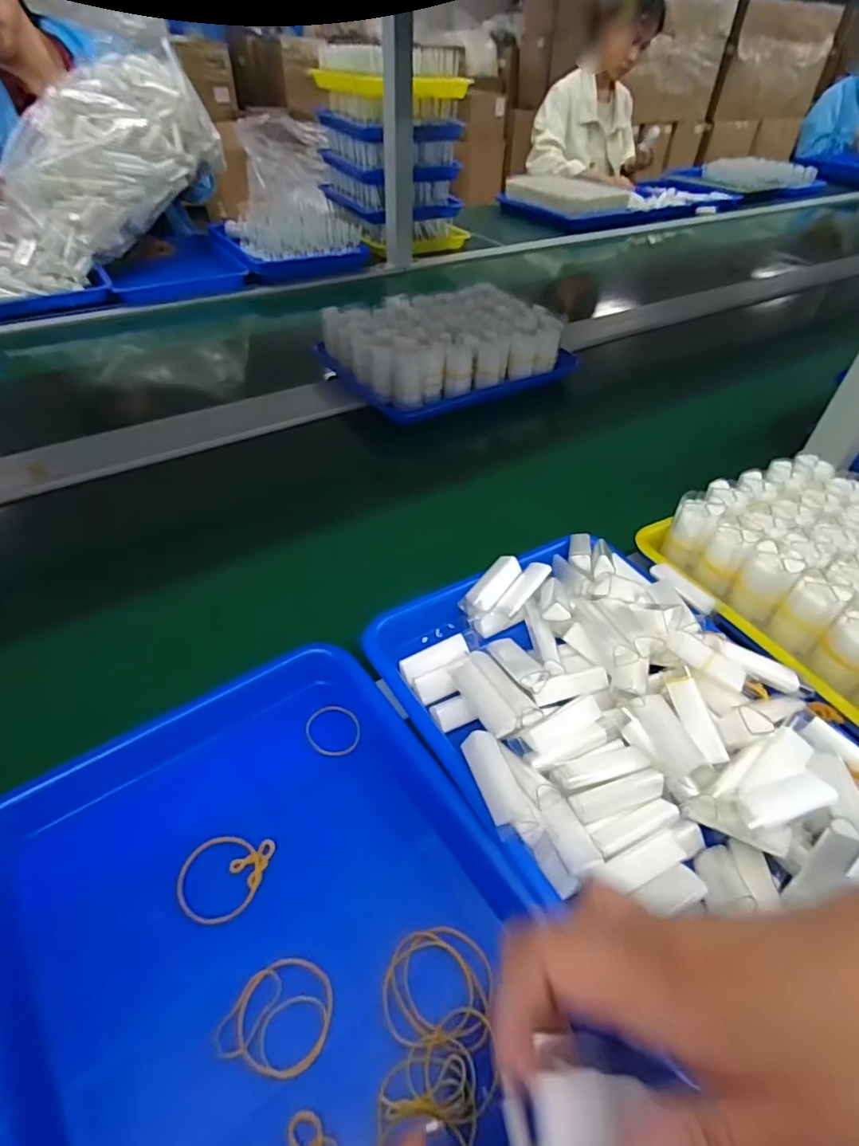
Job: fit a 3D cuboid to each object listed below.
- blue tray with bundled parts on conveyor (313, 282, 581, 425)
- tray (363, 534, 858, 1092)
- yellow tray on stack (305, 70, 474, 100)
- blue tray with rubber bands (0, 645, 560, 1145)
[{"bbox_3d":[0.028,-0.323,0.794,0.313,0.079,0.200,-20,49,-22],"label":"blue tray with bundled parts on conveyor"},{"bbox_3d":[0.128,0.093,0.376,0.245,0.053,0.319,-22,50,-24],"label":"tray"},{"bbox_3d":[-0.075,-1.004,1.147,0.241,0.033,0.281,-22,50,-23],"label":"yellow tray on stack"},{"bbox_3d":[-0.077,0.194,0.292,0.242,0.035,0.328,-25,51,-26],"label":"blue tray with rubber bands"}]

